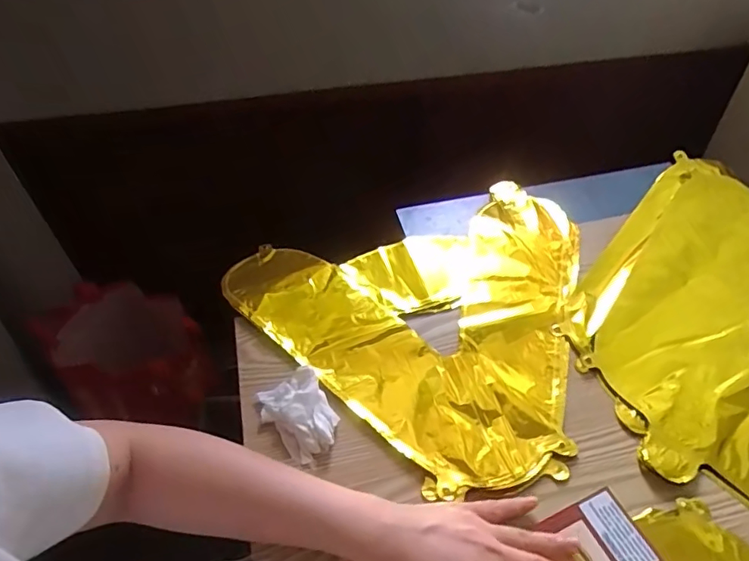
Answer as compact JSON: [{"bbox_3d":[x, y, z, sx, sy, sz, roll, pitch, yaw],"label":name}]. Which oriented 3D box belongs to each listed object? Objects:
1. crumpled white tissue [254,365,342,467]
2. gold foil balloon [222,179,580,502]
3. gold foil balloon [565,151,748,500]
[{"bbox_3d":[-0.065,0.114,0.459,0.054,0.024,0.074,-25,52,-19],"label":"crumpled white tissue"},{"bbox_3d":[0.083,0.006,0.571,0.357,0.019,0.364,-37,57,-27],"label":"gold foil balloon"},{"bbox_3d":[0.348,0.022,0.534,0.250,0.013,0.413,20,52,18],"label":"gold foil balloon"}]

